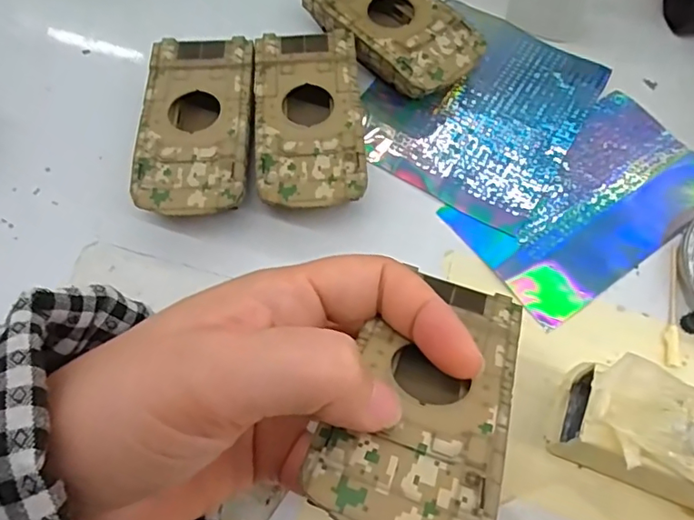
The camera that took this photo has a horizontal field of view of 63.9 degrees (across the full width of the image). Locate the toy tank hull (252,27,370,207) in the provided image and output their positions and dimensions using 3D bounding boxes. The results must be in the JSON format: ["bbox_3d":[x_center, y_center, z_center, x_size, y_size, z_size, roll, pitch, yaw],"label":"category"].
[{"bbox_3d":[-0.017,-0.065,0.271,0.049,0.025,0.095,-4,64,0],"label":"toy tank hull"}]

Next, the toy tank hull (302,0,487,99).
[{"bbox_3d":[0.024,-0.120,0.296,0.052,0.026,0.094,-38,69,-15],"label":"toy tank hull"}]

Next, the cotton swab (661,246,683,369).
[{"bbox_3d":[0.140,0.019,0.240,0.007,0.004,0.056,9,65,6],"label":"cotton swab"}]

